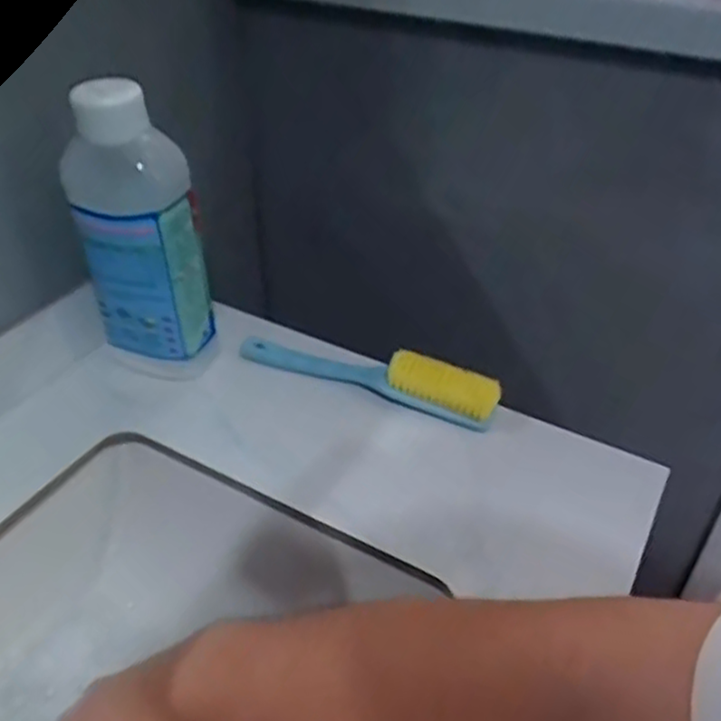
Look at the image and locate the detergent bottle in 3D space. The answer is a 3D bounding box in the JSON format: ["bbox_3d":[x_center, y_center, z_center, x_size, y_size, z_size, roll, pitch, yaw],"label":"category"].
[{"bbox_3d":[-0.171,-0.091,0.562,0.086,0.232,0.059,16,40,19],"label":"detergent bottle"}]

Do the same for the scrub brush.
[{"bbox_3d":[0.001,0.003,0.596,0.228,0.037,0.032,15,40,17],"label":"scrub brush"}]

